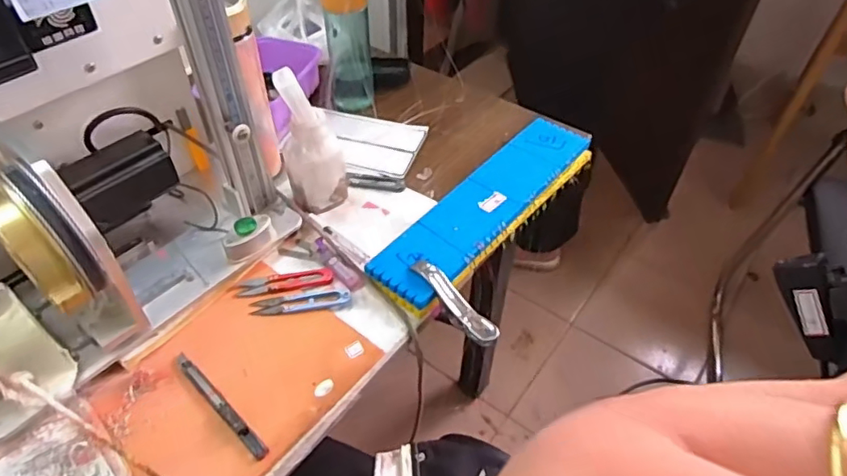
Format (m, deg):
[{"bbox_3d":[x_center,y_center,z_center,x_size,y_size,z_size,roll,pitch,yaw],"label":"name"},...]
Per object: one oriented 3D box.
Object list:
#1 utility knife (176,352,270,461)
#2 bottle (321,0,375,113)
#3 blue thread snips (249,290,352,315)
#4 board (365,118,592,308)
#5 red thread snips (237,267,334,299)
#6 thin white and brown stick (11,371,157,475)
[{"bbox_3d":[-0.184,0.147,0.504,0.134,0.004,0.012,35,55,27],"label":"utility knife"},{"bbox_3d":[-0.103,-0.266,0.778,0.061,0.194,0.067,-5,47,-6],"label":"bottle"},{"bbox_3d":[-0.127,0.064,0.583,0.100,0.007,0.025,-6,47,-8],"label":"blue thread snips"},{"bbox_3d":[0.080,-0.044,0.677,0.083,0.031,0.353,32,54,25],"label":"board"},{"bbox_3d":[-0.147,0.046,0.599,0.098,0.005,0.027,-10,48,-11],"label":"red thread snips"},{"bbox_3d":[-0.280,0.160,0.470,0.165,0.013,0.012,31,52,9],"label":"thin white and brown stick"}]

